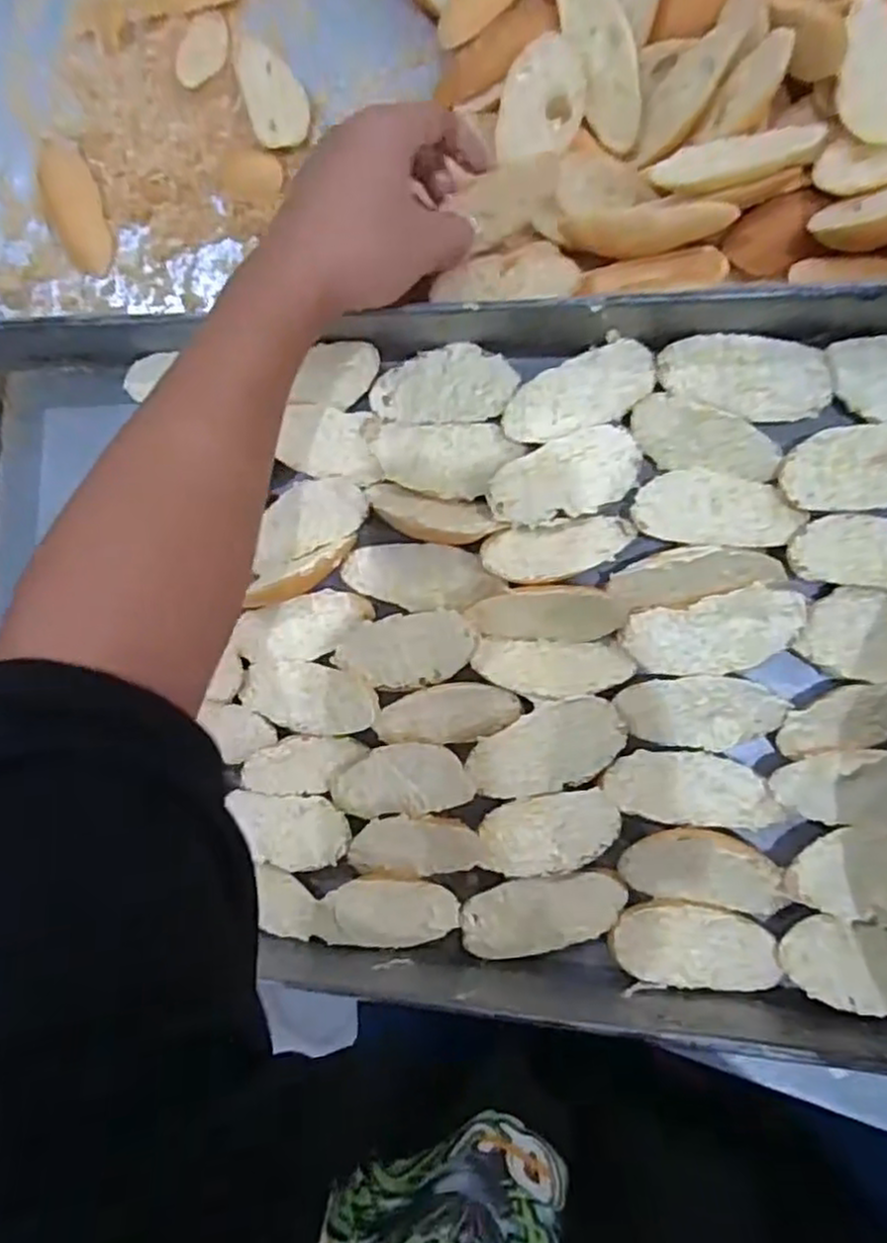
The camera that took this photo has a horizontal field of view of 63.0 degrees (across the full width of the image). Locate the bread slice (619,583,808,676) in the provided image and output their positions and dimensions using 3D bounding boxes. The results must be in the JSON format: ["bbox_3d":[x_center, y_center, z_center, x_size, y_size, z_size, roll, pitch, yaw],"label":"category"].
[{"bbox_3d":[0.146,0.008,0.390,0.090,0.012,0.041,-14,85,9],"label":"bread slice"}]

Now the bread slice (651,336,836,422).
[{"bbox_3d":[0.161,-0.132,0.388,0.088,0.008,0.037,11,89,11],"label":"bread slice"}]

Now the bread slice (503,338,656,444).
[{"bbox_3d":[0.076,-0.128,0.407,0.085,0.007,0.039,-19,84,9],"label":"bread slice"}]

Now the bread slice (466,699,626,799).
[{"bbox_3d":[0.056,0.072,0.401,0.086,0.009,0.046,-22,84,8],"label":"bread slice"}]

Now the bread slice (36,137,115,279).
[{"bbox_3d":[-0.248,-0.281,0.486,0.040,0.007,0.095,-16,84,9],"label":"bread slice"}]

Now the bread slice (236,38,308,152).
[{"bbox_3d":[-0.109,-0.334,0.458,0.035,0.012,0.080,-24,83,8],"label":"bread slice"}]

